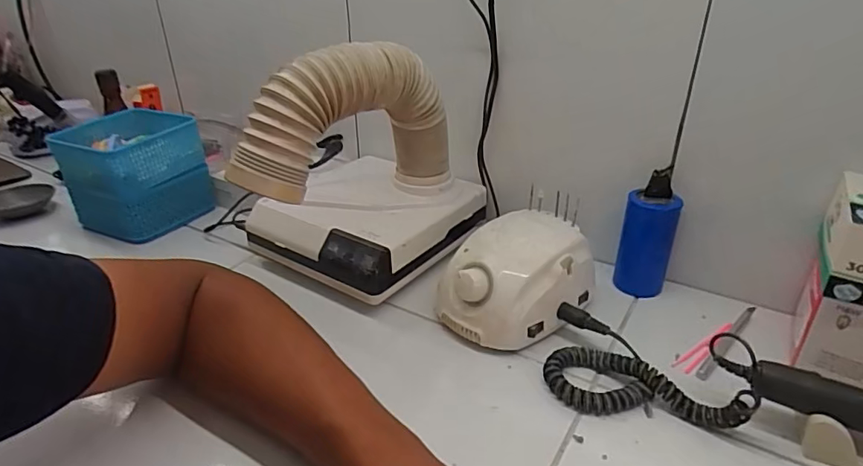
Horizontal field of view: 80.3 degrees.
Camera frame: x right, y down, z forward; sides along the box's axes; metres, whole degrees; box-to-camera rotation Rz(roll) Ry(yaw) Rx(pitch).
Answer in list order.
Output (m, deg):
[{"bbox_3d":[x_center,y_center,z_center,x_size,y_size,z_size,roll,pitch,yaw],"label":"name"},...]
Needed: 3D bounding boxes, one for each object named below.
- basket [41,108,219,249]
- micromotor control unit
[{"bbox_3d":[-0.366,-0.072,0.635,0.129,0.129,0.106,5,29,12],"label":"basket"},{"bbox_3d":[0.080,0.044,0.487,0.102,0.084,0.138,24,37,39],"label":"micromotor control unit"}]

